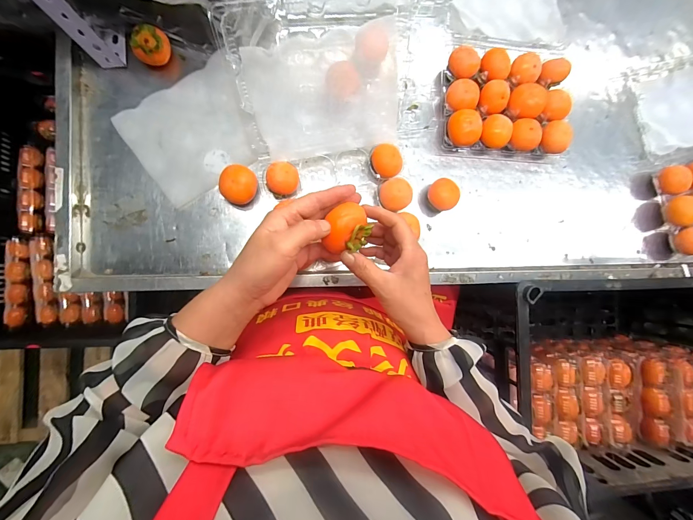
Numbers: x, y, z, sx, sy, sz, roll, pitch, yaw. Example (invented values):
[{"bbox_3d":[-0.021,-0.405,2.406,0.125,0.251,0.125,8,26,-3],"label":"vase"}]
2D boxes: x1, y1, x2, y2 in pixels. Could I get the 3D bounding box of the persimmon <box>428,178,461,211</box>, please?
[{"bbox_3d":[0.148,-0.101,0.483,0.046,0.040,0.047,0,90,-8],"label":"persimmon"}]

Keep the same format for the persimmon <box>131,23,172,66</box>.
[{"bbox_3d":[-0.270,-0.297,0.431,0.052,0.040,0.041,-35,95,-6],"label":"persimmon"}]

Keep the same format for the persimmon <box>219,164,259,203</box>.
[{"bbox_3d":[-0.154,-0.106,0.444,0.047,0.045,0.051,0,90,-8],"label":"persimmon"}]

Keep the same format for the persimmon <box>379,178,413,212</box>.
[{"bbox_3d":[0.071,-0.098,0.471,0.046,0.045,0.046,0,90,-8],"label":"persimmon"}]

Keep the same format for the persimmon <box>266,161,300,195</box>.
[{"bbox_3d":[-0.092,-0.117,0.454,0.043,0.044,0.045,7,88,-8],"label":"persimmon"}]

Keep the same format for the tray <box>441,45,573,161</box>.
[{"bbox_3d":[0.260,-0.255,0.502,0.212,0.043,0.161,2,90,-8],"label":"tray"}]

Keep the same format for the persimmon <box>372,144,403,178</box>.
[{"bbox_3d":[0.060,-0.150,0.476,0.043,0.041,0.049,-17,92,-7],"label":"persimmon"}]

